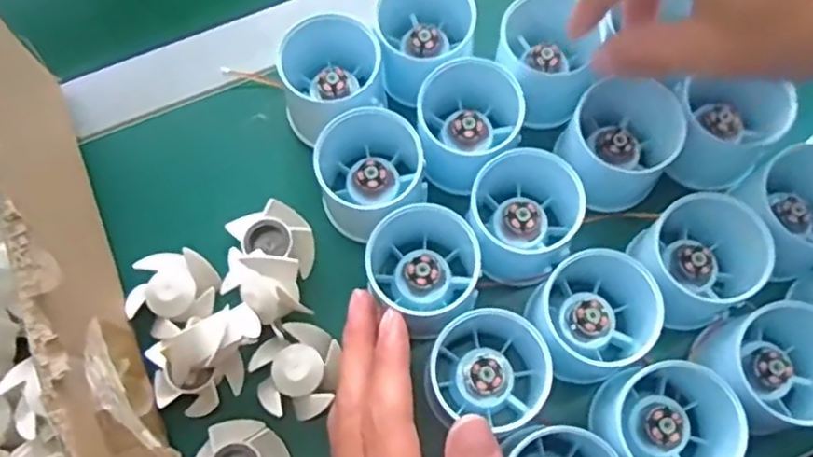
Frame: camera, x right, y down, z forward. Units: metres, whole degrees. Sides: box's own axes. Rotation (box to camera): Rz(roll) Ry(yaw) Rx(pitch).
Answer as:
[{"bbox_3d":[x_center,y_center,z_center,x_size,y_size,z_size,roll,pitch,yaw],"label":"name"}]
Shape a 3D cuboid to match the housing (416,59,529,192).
[{"bbox_3d":[0.034,-0.054,0.348,0.052,0.041,0.055,-1,71,2],"label":"housing"}]

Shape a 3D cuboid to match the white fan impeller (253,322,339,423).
[{"bbox_3d":[-0.054,0.068,0.326,0.038,0.016,0.043,13,72,6],"label":"white fan impeller"}]

